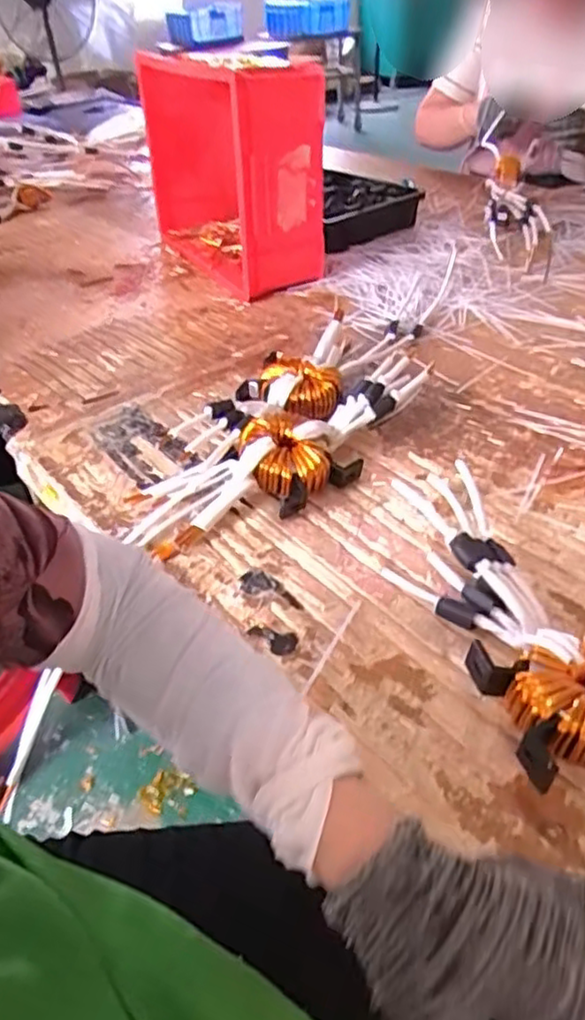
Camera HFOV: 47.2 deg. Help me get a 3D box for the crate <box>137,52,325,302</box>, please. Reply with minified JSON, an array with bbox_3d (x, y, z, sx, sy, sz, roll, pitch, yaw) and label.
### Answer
[{"bbox_3d":[-0.116,-0.571,1.111,0.160,0.287,0.452,-21,42,-17],"label":"crate"}]

